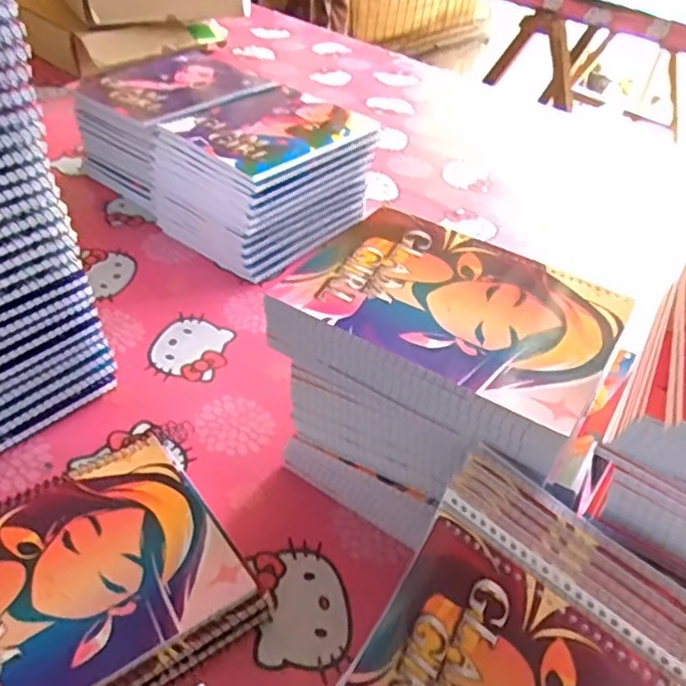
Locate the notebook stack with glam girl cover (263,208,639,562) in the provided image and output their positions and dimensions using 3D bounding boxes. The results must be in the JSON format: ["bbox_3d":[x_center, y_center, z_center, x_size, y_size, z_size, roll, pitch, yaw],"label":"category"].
[{"bbox_3d":[0.065,0.036,0.482,0.190,0.176,0.143,27,44,21],"label":"notebook stack with glam girl cover"}]

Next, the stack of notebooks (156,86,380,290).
[{"bbox_3d":[-0.088,-0.188,0.755,0.157,0.122,0.200,34,47,27],"label":"stack of notebooks"}]

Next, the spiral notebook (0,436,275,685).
[{"bbox_3d":[-0.175,0.161,0.410,0.207,0.033,0.156,-25,50,-33],"label":"spiral notebook"}]

